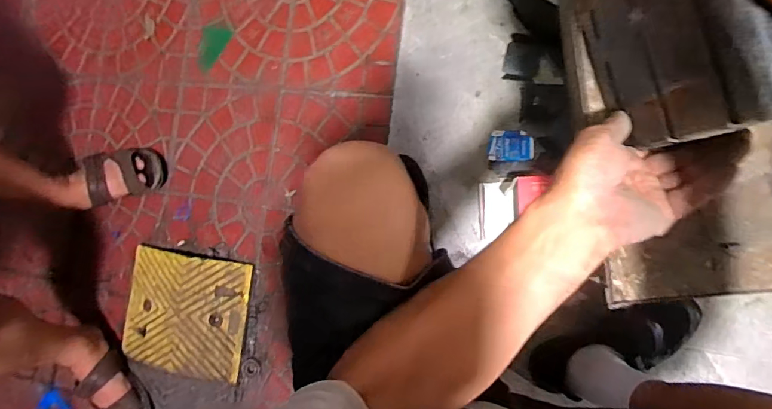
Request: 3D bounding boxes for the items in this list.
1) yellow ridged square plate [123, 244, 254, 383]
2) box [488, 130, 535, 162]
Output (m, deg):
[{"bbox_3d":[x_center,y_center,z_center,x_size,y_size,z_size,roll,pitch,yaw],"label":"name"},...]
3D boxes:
[{"bbox_3d":[-0.436,0.233,0.950,0.290,0.039,0.253,8,89,9],"label":"yellow ridged square plate"},{"bbox_3d":[0.234,-0.109,0.826,0.081,0.009,0.058,3,88,9],"label":"box"}]

